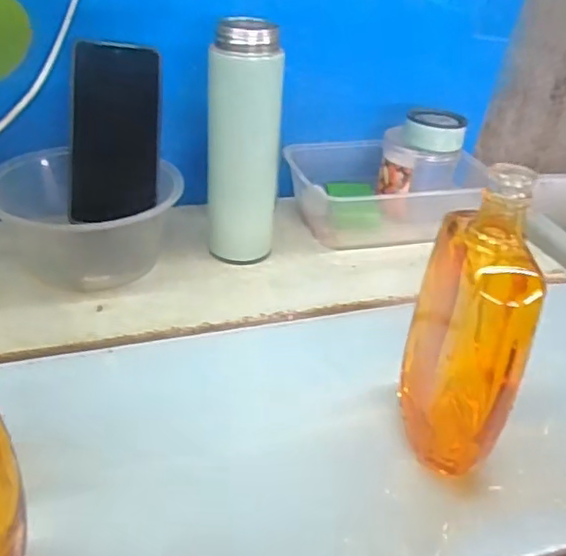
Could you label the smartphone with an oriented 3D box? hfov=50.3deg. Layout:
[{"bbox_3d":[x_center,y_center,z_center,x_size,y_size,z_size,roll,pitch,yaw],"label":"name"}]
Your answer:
[{"bbox_3d":[-0.144,-0.125,0.523,0.072,0.151,0.006,2,5,-14],"label":"smartphone"}]

